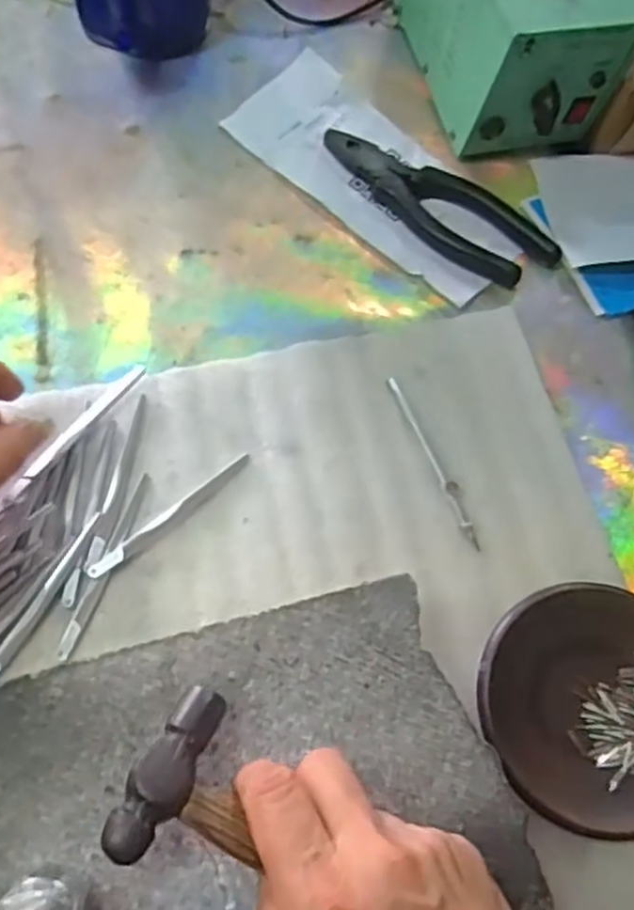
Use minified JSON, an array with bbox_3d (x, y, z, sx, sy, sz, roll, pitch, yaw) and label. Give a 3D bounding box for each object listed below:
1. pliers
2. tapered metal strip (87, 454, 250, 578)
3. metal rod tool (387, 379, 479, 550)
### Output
[{"bbox_3d":[0.076,-0.163,0.477,0.161,0.013,0.049,43,72,13],"label":"pliers"},{"bbox_3d":[-0.076,0.031,0.397,0.101,0.005,0.008,-38,75,-16],"label":"tapered metal strip"},{"bbox_3d":[0.065,0.002,0.414,0.007,0.004,0.106,-21,71,-11],"label":"metal rod tool"}]

